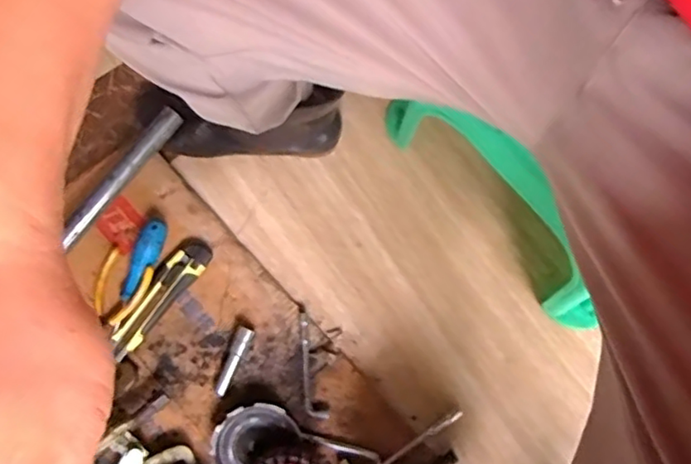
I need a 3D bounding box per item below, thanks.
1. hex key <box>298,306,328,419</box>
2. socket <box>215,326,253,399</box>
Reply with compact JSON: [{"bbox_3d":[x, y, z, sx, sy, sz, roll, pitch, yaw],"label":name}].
[{"bbox_3d":[-0.044,0.147,0.691,0.022,0.006,0.125,-13,77,-2],"label":"hex key"},{"bbox_3d":[-0.124,0.145,0.687,0.018,0.021,0.080,18,77,5],"label":"socket"}]

